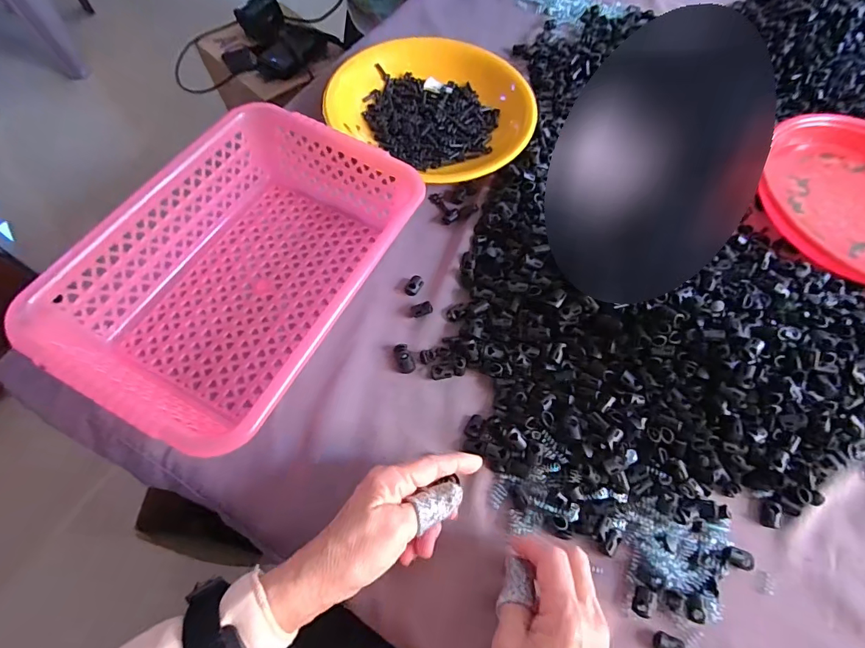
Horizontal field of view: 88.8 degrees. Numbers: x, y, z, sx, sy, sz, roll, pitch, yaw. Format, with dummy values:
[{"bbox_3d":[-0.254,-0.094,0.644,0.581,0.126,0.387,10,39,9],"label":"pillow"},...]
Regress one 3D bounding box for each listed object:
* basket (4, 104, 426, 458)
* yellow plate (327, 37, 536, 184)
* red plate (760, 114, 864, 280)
[{"bbox_3d":[-0.167,-0.051,0.404,0.212,0.093,0.305,27,65,9],"label":"basket"},{"bbox_3d":[0.010,-0.279,0.538,0.231,0.047,0.224,1,65,-3],"label":"yellow plate"},{"bbox_3d":[0.509,-0.159,0.514,0.225,0.031,0.249,17,65,5],"label":"red plate"}]

